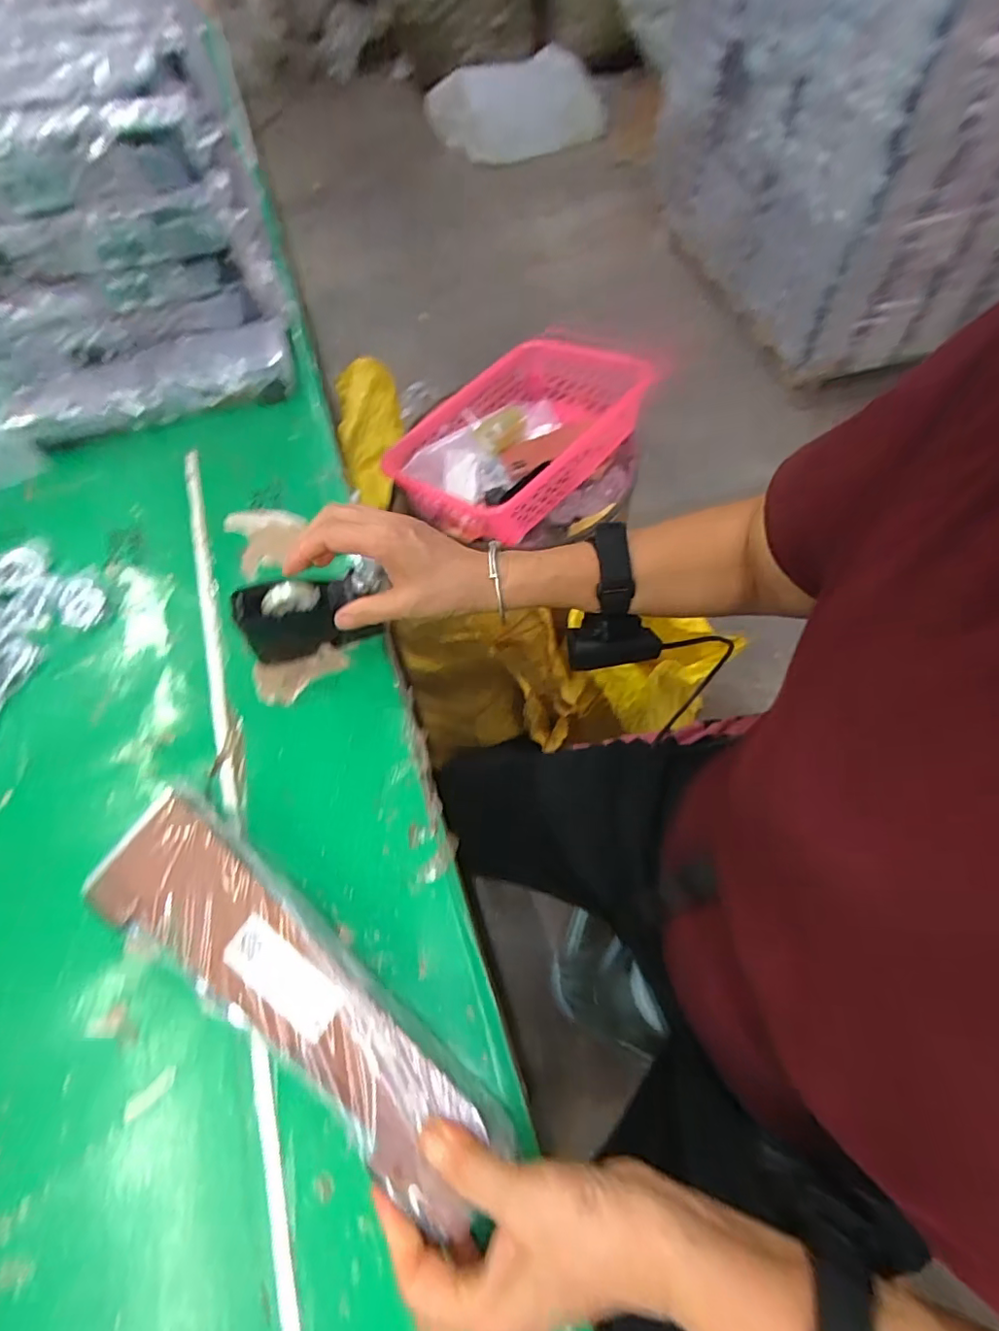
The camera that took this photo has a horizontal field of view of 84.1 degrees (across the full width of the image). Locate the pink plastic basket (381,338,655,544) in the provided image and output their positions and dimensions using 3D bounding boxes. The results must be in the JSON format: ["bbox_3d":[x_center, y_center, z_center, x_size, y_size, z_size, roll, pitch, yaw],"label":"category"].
[{"bbox_3d":[0.017,-0.339,0.831,0.246,0.117,0.336,39,72,21],"label":"pink plastic basket"}]

